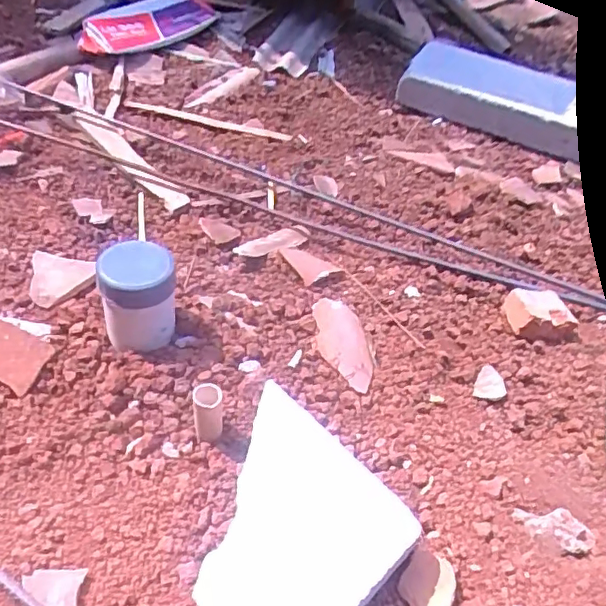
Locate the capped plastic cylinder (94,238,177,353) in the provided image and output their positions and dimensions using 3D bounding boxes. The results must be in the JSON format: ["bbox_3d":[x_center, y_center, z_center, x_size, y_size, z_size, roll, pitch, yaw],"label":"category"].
[{"bbox_3d":[-0.207,-0.007,0.716,0.092,0.120,0.099,-8,49,-12],"label":"capped plastic cylinder"}]

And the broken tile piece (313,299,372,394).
[{"bbox_3d":[0.055,0.052,0.773,0.071,0.014,0.156,0,49,-5],"label":"broken tile piece"}]

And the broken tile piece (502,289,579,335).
[{"bbox_3d":[0.343,0.012,0.826,0.087,0.037,0.075,-2,48,-7],"label":"broken tile piece"}]

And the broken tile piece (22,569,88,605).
[{"bbox_3d":[-0.240,0.283,0.535,0.053,0.004,0.056,-1,49,-6],"label":"broken tile piece"}]

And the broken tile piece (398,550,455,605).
[{"bbox_3d":[0.123,0.283,0.561,0.050,0.014,0.062,25,51,16],"label":"broken tile piece"}]

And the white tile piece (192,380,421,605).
[{"bbox_3d":[-0.022,0.208,0.533,0.191,0.012,0.198,-38,61,-24],"label":"white tile piece"}]

